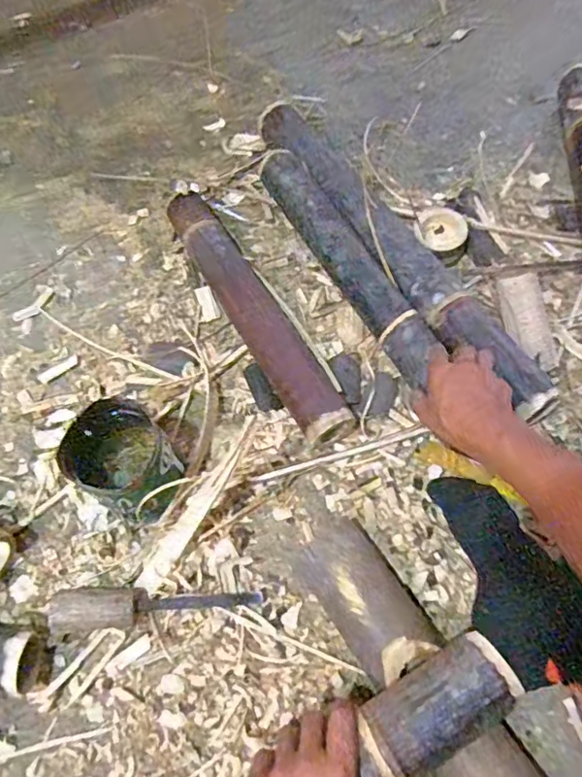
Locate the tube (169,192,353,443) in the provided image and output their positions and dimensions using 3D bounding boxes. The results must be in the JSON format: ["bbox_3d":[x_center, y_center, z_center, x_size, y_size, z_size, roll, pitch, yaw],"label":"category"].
[{"bbox_3d":[-0.048,-0.109,0.705,0.079,0.064,0.422,-29,68,-12],"label":"tube"}]

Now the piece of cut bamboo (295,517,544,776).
[{"bbox_3d":[0.124,0.272,0.532,0.085,0.058,0.315,-31,70,-12],"label":"piece of cut bamboo"}]

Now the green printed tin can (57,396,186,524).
[{"bbox_3d":[-0.176,0.085,0.602,0.108,0.100,0.099,0,65,1],"label":"green printed tin can"}]

